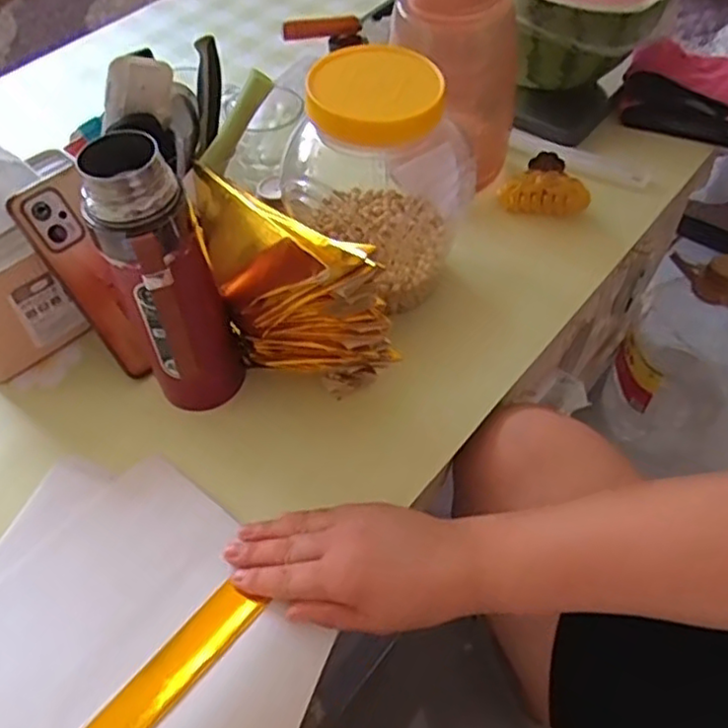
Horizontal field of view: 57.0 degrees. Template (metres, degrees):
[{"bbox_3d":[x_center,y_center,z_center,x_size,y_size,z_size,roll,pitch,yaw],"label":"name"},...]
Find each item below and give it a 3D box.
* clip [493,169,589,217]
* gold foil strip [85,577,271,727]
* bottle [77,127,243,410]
[{"bbox_3d":[0.174,-0.167,0.646,0.083,0.025,0.034,10,53,10],"label":"clip"},{"bbox_3d":[-0.124,0.194,0.413,0.036,0.006,0.133,29,61,35],"label":"gold foil strip"},{"bbox_3d":[-0.129,-0.046,0.455,0.068,0.215,0.061,-18,54,-11],"label":"bottle"}]

